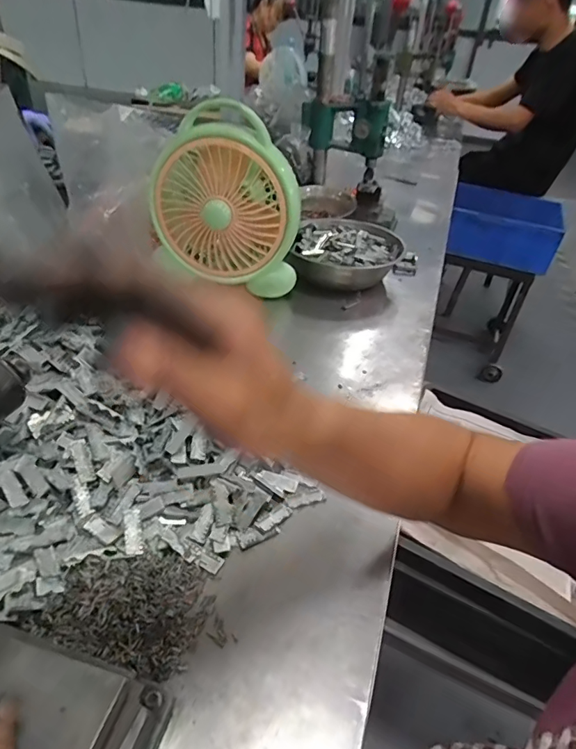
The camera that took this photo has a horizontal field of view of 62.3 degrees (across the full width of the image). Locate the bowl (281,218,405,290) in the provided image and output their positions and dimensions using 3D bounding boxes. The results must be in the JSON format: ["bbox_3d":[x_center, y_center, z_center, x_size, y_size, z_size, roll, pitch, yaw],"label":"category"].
[{"bbox_3d":[0.096,-0.198,0.803,0.185,0.069,0.188,12,39,7],"label":"bowl"}]

